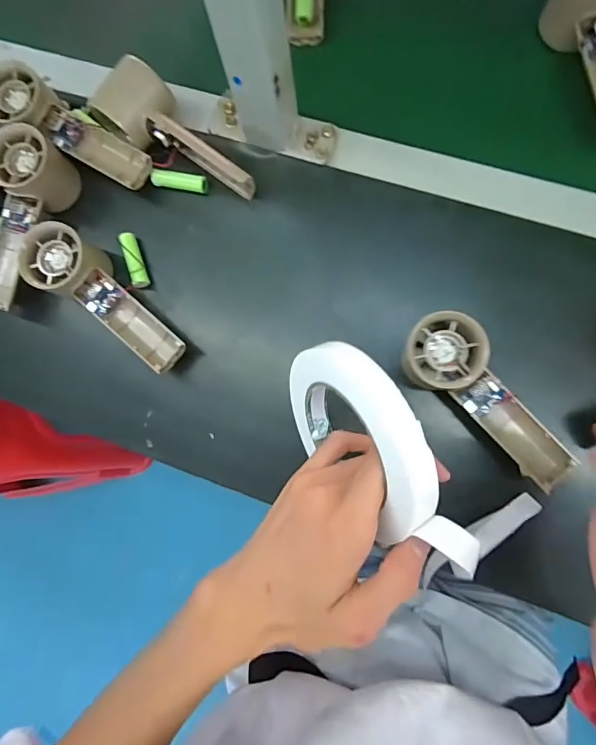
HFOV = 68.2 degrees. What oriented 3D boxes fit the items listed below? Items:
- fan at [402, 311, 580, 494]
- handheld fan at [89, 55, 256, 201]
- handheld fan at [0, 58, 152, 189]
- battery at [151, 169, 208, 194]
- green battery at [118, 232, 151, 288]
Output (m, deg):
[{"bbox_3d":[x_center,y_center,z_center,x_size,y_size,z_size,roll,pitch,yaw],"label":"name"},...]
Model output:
[{"bbox_3d":[0.148,0.018,0.334,0.155,0.027,0.059,40,89,9],"label":"fan"},{"bbox_3d":[-0.103,-0.210,0.390,0.152,0.048,0.060,34,88,-8],"label":"handheld fan"},{"bbox_3d":[-0.207,-0.216,0.402,0.157,0.053,0.054,32,88,8],"label":"handheld fan"},{"bbox_3d":[-0.109,-0.177,0.407,0.051,0.014,0.014,10,85,7],"label":"battery"},{"bbox_3d":[-0.151,-0.104,0.406,0.015,0.015,0.056,-22,82,3],"label":"green battery"}]

